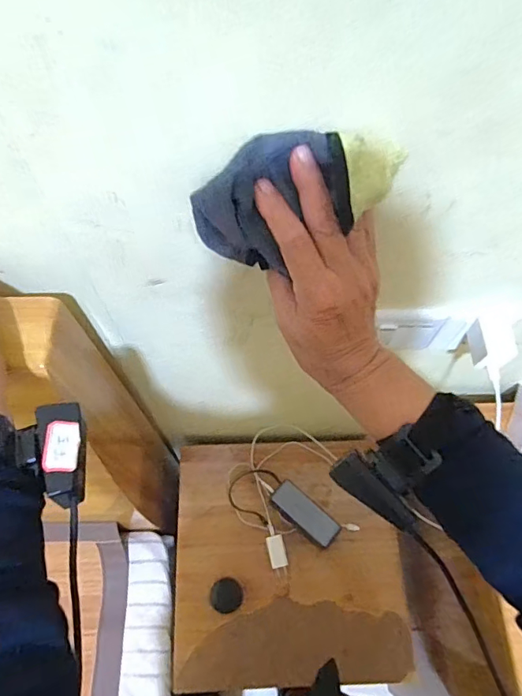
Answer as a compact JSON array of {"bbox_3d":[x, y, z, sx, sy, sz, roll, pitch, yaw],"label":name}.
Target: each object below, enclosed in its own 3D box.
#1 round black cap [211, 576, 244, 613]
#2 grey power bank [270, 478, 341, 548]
[{"bbox_3d":[-0.058,0.421,0.815,0.052,0.004,0.052,-14,65,-7],"label":"round black cap"},{"bbox_3d":[0.077,0.292,0.843,0.125,0.020,0.052,40,70,17],"label":"grey power bank"}]

